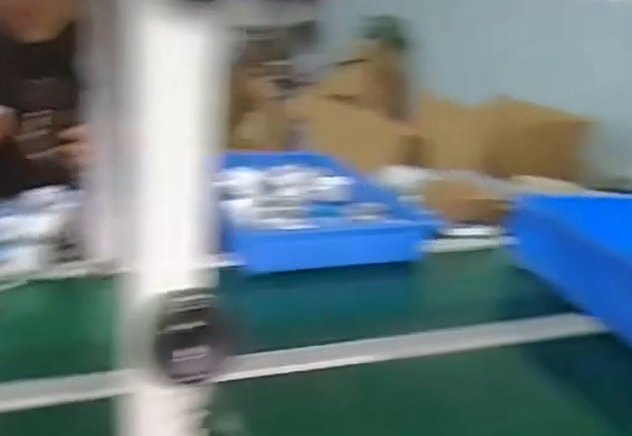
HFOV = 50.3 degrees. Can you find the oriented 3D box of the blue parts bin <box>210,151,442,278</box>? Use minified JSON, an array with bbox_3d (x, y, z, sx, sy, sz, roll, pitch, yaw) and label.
[{"bbox_3d":[-0.036,-0.038,1.438,0.397,0.079,0.550,-2,20,-18],"label":"blue parts bin"}]

